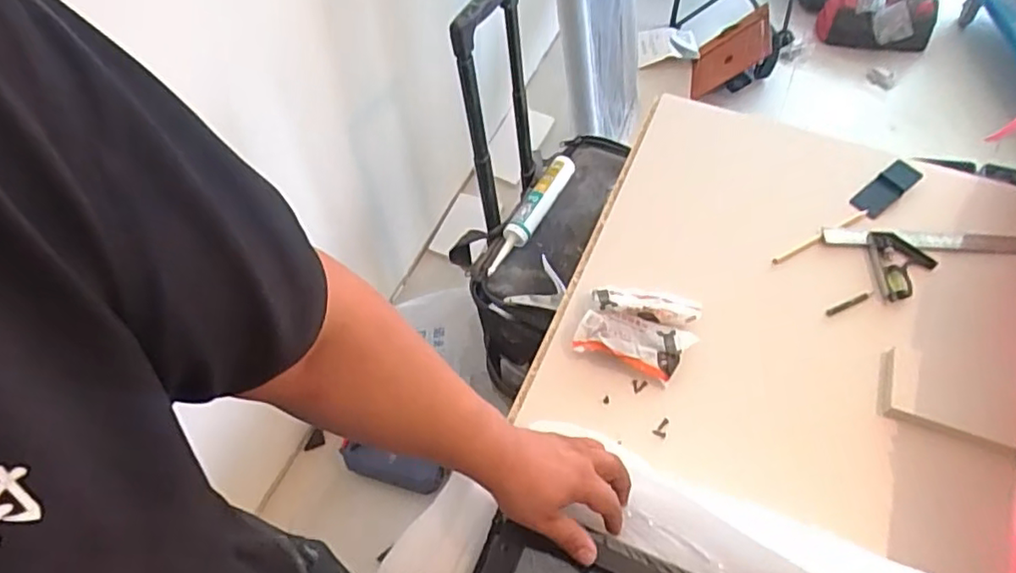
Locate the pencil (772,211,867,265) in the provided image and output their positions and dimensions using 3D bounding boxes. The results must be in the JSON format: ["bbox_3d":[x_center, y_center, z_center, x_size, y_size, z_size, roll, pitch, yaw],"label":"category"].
[{"bbox_3d":[0.421,-0.069,0.825,0.182,0.007,0.012,-28,60,-14],"label":"pencil"}]

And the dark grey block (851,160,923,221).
[{"bbox_3d":[0.532,-0.137,0.873,0.106,0.019,0.042,-35,62,-17],"label":"dark grey block"}]

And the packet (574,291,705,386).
[{"bbox_3d":[0.154,0.044,0.729,0.125,0.033,0.114,18,60,14],"label":"packet"}]

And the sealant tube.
[{"bbox_3d":[0.046,-0.148,1.222,0.050,0.043,0.300,25,62,18],"label":"sealant tube"}]

